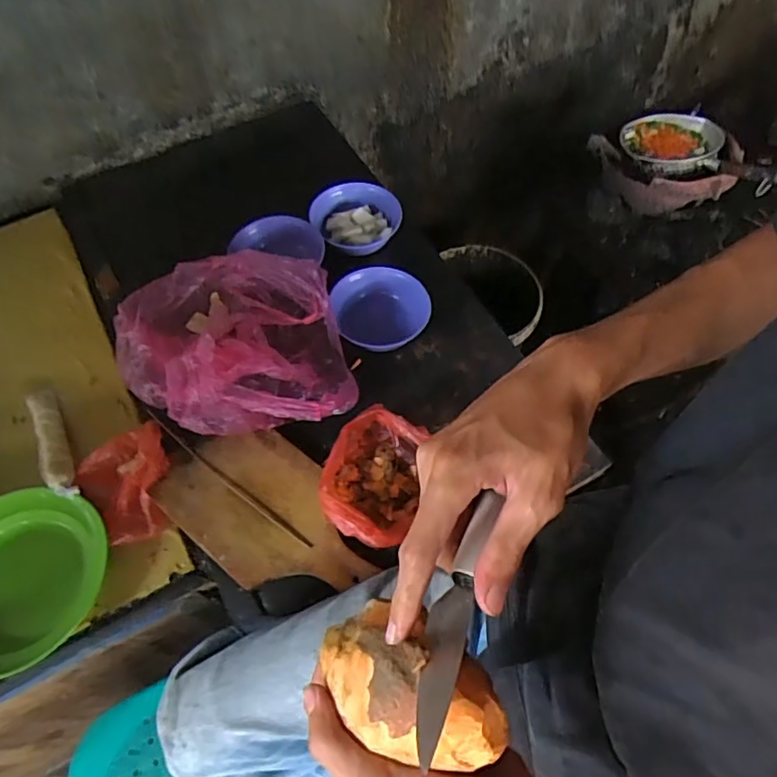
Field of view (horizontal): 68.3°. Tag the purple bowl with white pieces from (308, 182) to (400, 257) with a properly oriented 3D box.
[{"bbox_3d":[-0.051,-0.271,0.921,0.143,0.050,0.127,-5,57,-4],"label":"purple bowl with white pieces"}]

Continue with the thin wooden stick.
[{"bbox_3d":[-0.208,0.108,0.717,0.289,0.006,0.010,34,63,21],"label":"thin wooden stick"}]

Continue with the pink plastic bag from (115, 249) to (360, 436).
[{"bbox_3d":[-0.211,-0.068,0.790,0.328,0.101,0.284,0,57,-1],"label":"pink plastic bag"}]

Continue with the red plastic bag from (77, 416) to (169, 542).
[{"bbox_3d":[-0.325,0.118,0.731,0.114,0.038,0.141,-30,62,-18],"label":"red plastic bag"}]

